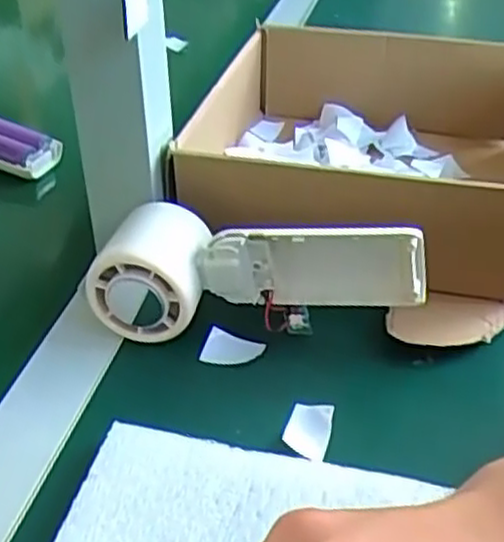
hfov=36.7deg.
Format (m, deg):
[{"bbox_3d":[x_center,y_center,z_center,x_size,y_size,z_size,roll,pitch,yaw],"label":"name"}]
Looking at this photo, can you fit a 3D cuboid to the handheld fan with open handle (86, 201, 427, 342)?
[{"bbox_3d":[0.002,0.005,0.388,0.167,0.071,0.057,8,38,12],"label":"handheld fan with open handle"}]

